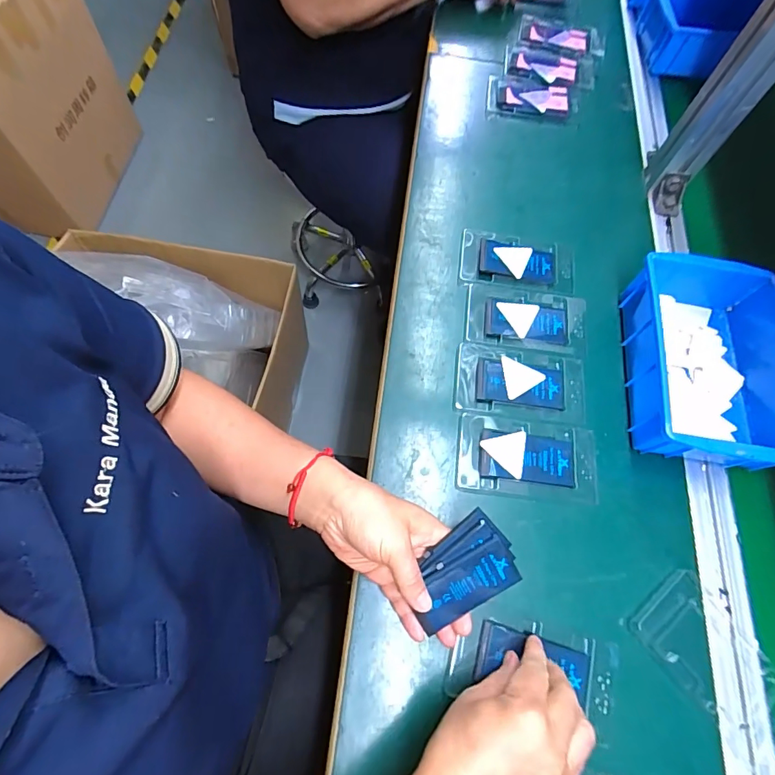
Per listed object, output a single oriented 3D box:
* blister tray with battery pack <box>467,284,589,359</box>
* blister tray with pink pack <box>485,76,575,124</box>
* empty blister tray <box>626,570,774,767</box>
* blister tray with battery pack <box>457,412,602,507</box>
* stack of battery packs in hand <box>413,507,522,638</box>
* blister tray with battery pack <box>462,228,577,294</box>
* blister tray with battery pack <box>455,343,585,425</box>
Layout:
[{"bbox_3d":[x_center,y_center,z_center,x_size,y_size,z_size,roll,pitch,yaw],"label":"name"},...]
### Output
[{"bbox_3d":[0.150,-0.073,0.472,0.127,0.004,0.072,6,68,3],"label":"blister tray with battery pack"},{"bbox_3d":[0.191,-0.388,0.599,0.110,0.012,0.063,11,68,5],"label":"blister tray with pink pack"},{"bbox_3d":[0.269,0.222,0.362,0.075,0.016,0.135,-39,73,-14],"label":"empty blister tray"},{"bbox_3d":[0.130,0.066,0.415,0.127,0.007,0.075,6,68,3],"label":"blister tray with battery pack"},{"bbox_3d":[0.056,0.143,0.346,0.084,0.014,0.066,-30,92,-3],"label":"stack of battery packs in hand"},{"bbox_3d":[0.147,-0.142,0.499,0.127,0.008,0.070,8,68,4],"label":"blister tray with battery pack"},{"bbox_3d":[0.134,-0.005,0.443,0.127,0.005,0.073,7,68,3],"label":"blister tray with battery pack"}]

